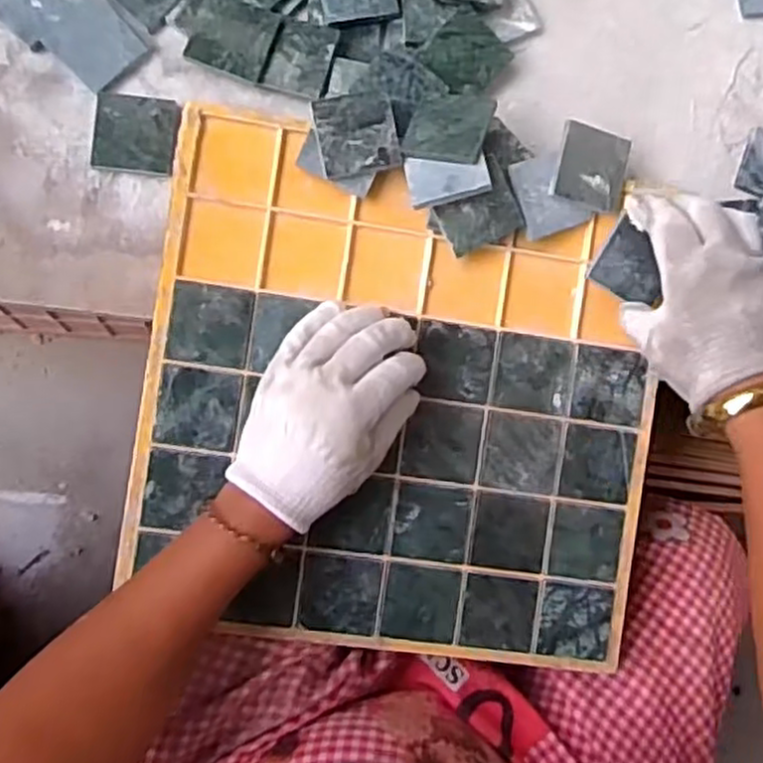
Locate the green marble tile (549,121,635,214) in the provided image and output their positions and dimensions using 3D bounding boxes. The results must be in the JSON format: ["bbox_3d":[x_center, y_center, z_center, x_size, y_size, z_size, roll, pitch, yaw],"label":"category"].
[{"bbox_3d":[0.137,-0.140,0.478,0.049,0.006,0.049,13,83,-5],"label":"green marble tile"}]

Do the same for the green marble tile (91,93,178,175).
[{"bbox_3d":[-0.155,-0.156,0.463,0.049,0.004,0.048,3,84,-6],"label":"green marble tile"}]

